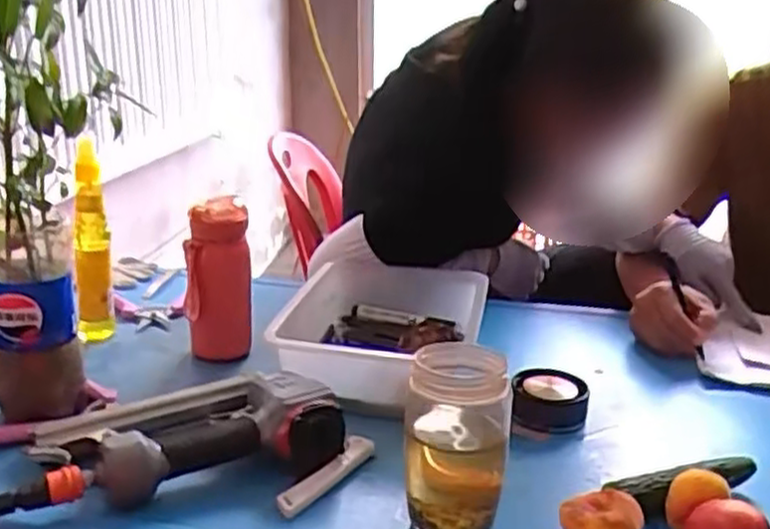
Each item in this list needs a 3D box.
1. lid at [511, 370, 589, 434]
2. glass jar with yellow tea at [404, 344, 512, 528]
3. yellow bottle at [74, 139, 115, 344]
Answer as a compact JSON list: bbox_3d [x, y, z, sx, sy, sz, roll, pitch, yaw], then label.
[{"bbox_3d":[0.160,0.135,0.753,0.072,0.033,0.085,3,18,8],"label":"lid"},{"bbox_3d":[0.058,0.135,0.585,0.065,0.133,0.083,4,18,13],"label":"glass jar with yellow tea"},{"bbox_3d":[-0.313,-0.017,0.824,0.040,0.220,0.033,-9,20,-26],"label":"yellow bottle"}]

